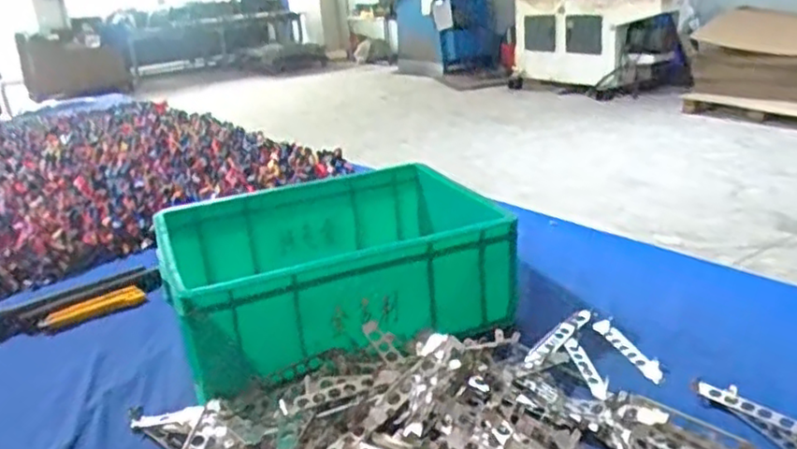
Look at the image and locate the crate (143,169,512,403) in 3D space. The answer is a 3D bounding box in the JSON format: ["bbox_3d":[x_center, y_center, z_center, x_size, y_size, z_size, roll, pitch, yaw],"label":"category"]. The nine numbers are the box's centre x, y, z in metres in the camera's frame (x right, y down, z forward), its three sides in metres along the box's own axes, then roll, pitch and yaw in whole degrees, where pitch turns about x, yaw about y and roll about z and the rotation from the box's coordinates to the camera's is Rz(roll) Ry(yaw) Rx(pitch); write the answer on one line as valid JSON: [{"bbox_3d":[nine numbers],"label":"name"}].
[{"bbox_3d":[-0.090,0.054,0.925,0.437,0.136,0.344,-16,22,-27],"label":"crate"}]

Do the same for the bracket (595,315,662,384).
[{"bbox_3d":[0.266,0.141,0.791,0.028,0.014,0.128,-9,20,-12],"label":"bracket"}]

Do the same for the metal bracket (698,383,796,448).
[{"bbox_3d":[0.347,0.183,0.643,0.038,0.016,0.128,-13,21,-21],"label":"metal bracket"}]

